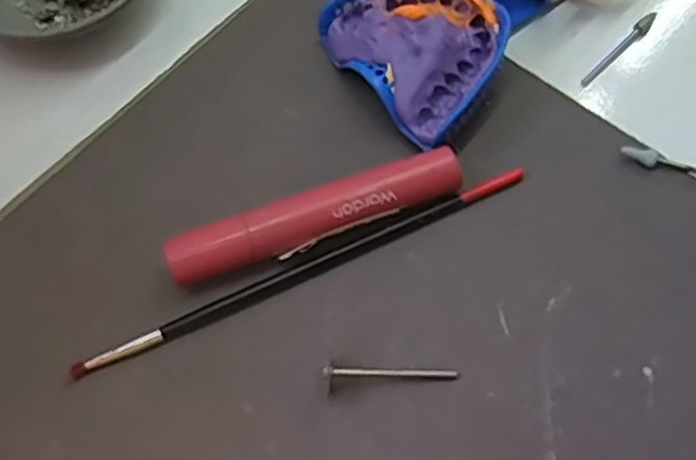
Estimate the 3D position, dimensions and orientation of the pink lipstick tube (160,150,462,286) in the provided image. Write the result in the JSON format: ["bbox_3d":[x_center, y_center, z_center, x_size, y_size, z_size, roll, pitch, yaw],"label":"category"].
[{"bbox_3d":[-0.011,-0.004,0.248,0.105,0.019,0.015,-20,66,-4],"label":"pink lipstick tube"}]

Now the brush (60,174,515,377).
[{"bbox_3d":[-0.015,0.014,0.248,0.170,0.007,0.006,-24,66,-6],"label":"brush"}]

